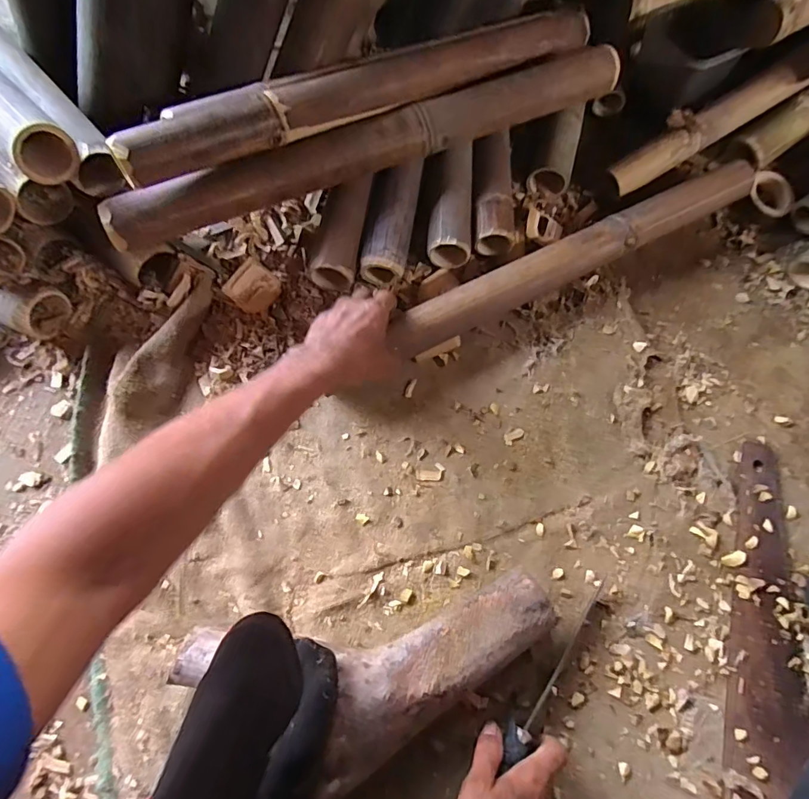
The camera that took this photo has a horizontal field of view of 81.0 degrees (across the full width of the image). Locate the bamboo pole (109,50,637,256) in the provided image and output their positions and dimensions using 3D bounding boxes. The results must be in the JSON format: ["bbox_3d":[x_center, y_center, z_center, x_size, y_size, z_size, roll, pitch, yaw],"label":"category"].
[{"bbox_3d":[-0.028,-0.311,0.571,0.637,0.048,0.053,-22,75,-8],"label":"bamboo pole"}]

